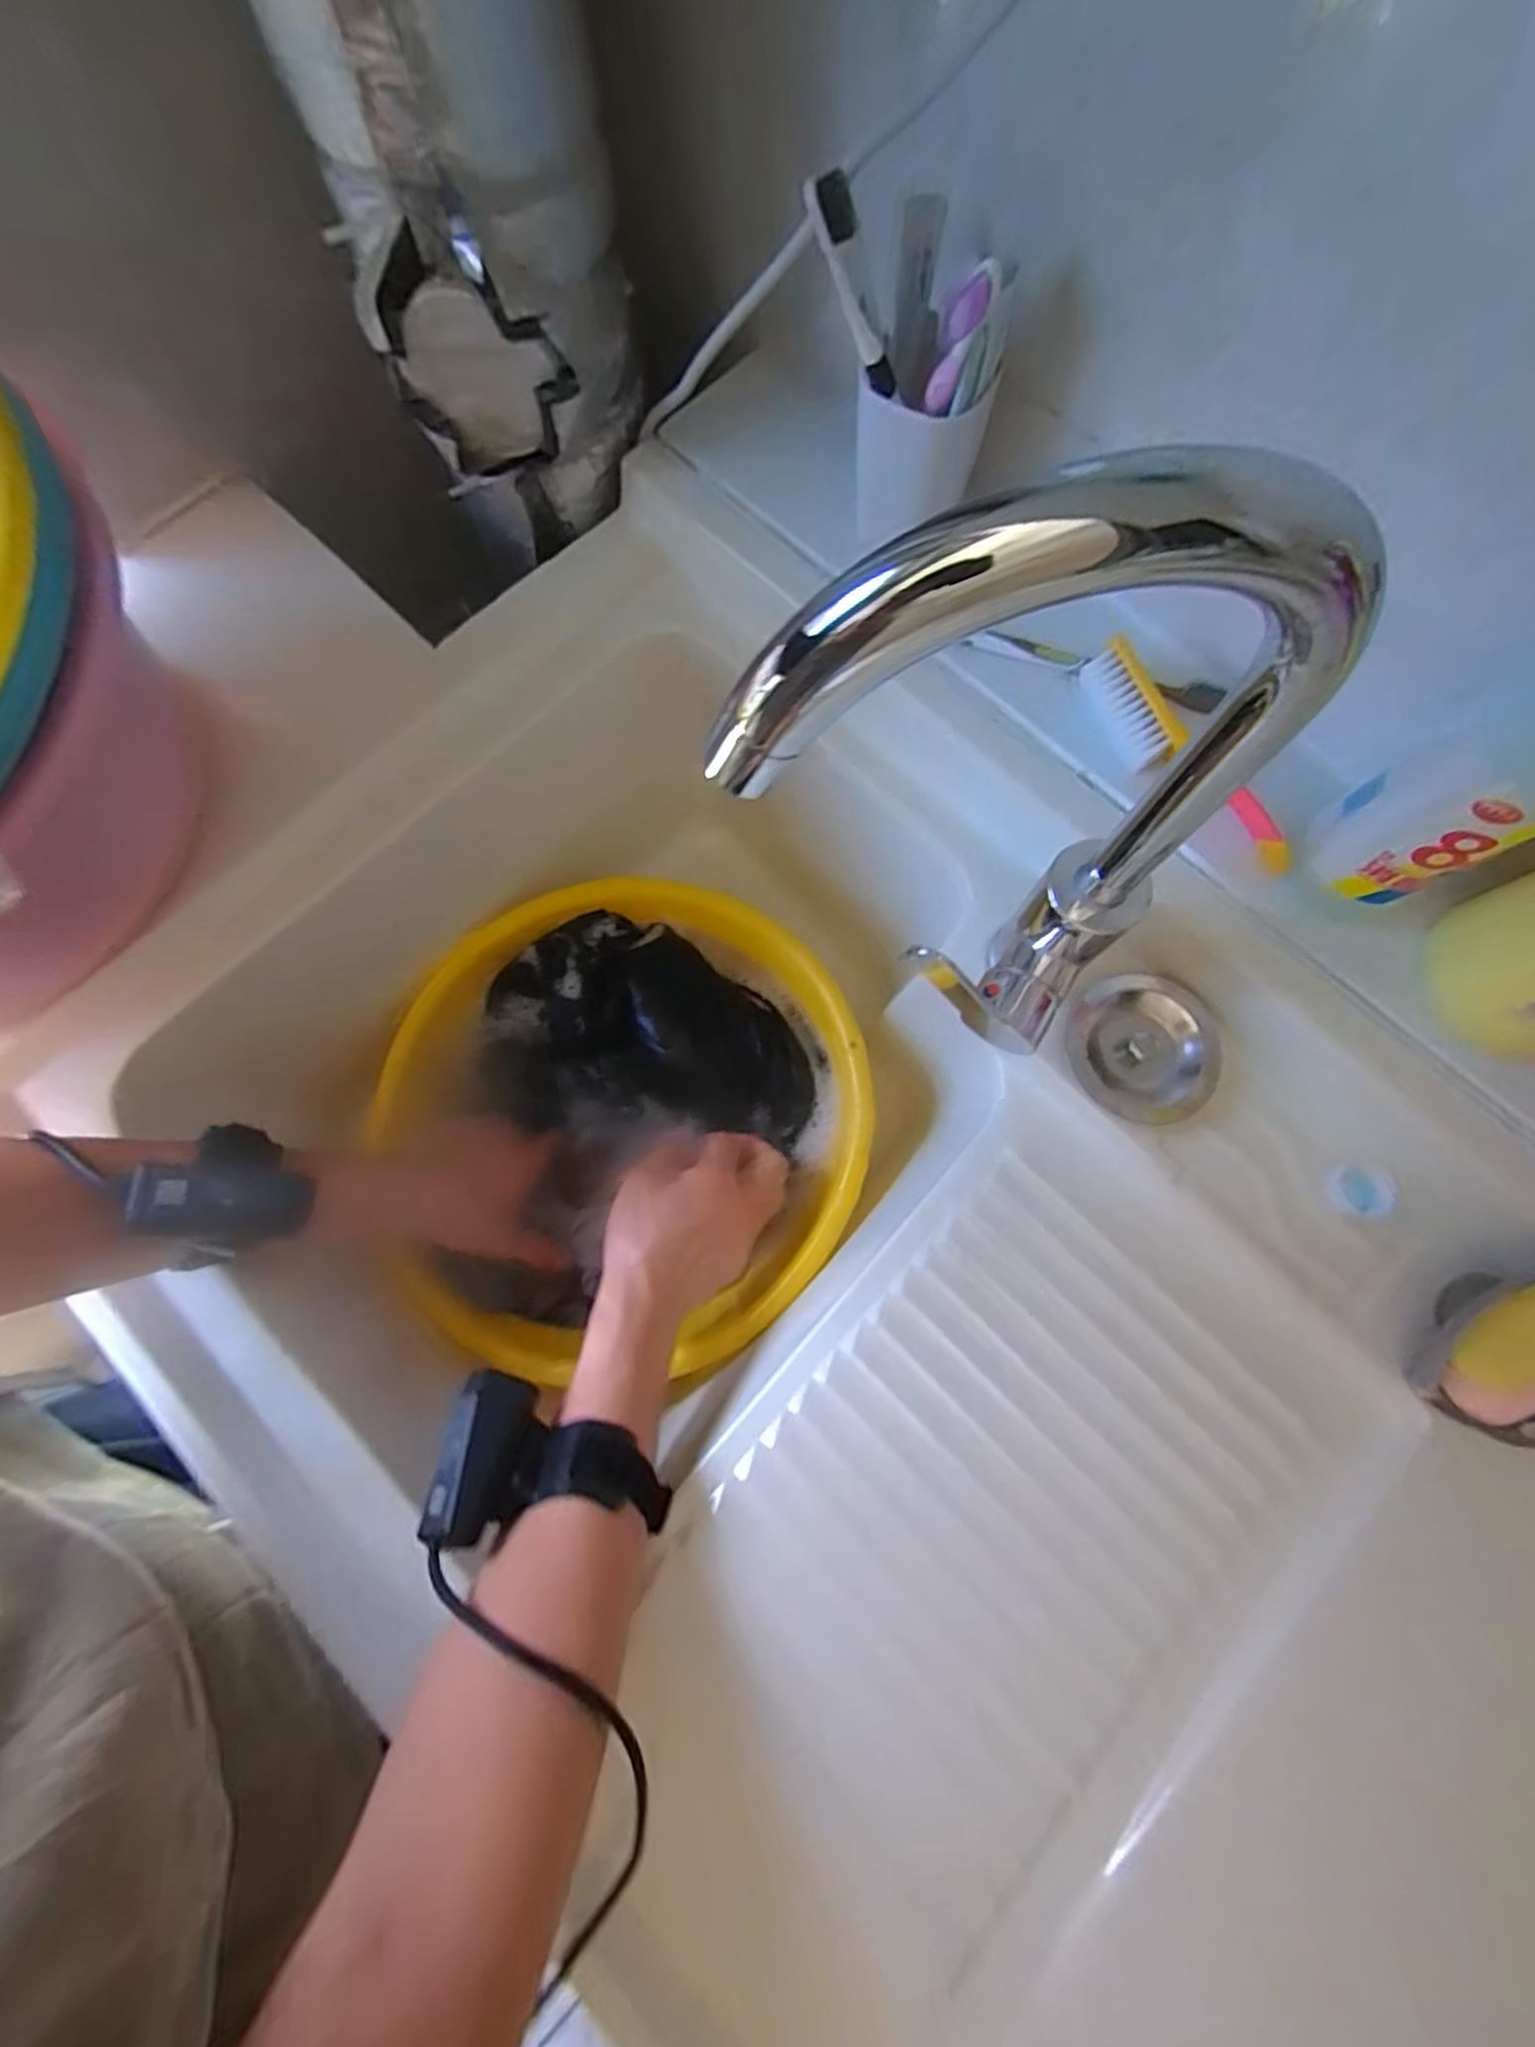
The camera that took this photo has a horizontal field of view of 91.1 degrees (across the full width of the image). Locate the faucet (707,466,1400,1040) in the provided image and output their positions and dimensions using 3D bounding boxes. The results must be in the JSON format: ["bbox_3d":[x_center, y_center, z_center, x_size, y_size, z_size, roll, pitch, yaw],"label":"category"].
[{"bbox_3d":[0.085,-0.047,0.266,0.185,0.278,0.073,-18,76,-3],"label":"faucet"}]

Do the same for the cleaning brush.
[{"bbox_3d":[0.230,-0.144,0.414,0.021,0.030,0.153,-31,78,-6],"label":"cleaning brush"}]

